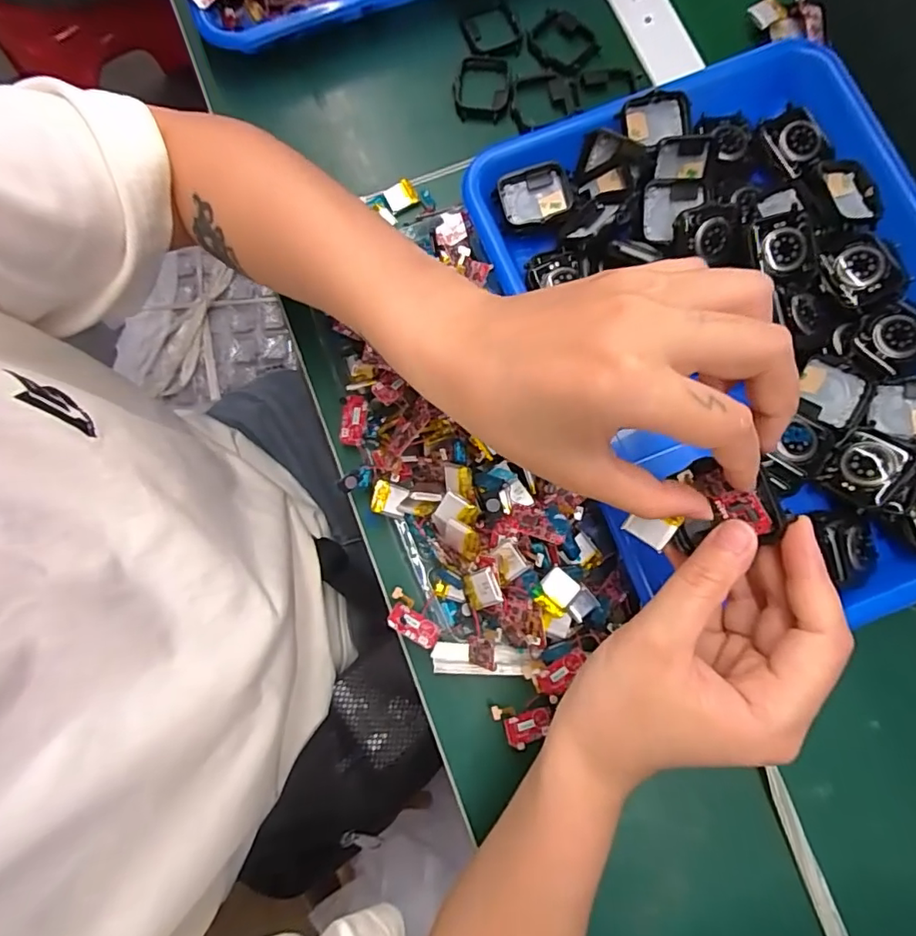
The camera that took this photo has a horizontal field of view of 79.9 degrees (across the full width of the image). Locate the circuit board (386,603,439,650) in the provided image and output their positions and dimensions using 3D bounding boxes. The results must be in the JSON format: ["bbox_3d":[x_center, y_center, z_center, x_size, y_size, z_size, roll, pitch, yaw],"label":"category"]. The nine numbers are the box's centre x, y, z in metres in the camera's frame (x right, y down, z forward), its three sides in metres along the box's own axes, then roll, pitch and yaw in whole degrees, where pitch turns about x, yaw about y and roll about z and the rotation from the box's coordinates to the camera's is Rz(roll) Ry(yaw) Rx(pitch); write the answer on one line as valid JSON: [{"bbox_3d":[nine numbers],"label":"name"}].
[{"bbox_3d":[-0.025,0.087,0.302,0.029,0.004,0.015,30,59,2],"label":"circuit board"}]

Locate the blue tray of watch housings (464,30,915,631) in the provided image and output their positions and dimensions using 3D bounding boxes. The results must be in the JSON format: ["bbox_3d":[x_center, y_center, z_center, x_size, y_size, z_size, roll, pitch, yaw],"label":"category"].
[{"bbox_3d":[0.169,-0.074,0.322,0.240,0.051,0.320,-22,80,-4],"label":"blue tray of watch housings"}]

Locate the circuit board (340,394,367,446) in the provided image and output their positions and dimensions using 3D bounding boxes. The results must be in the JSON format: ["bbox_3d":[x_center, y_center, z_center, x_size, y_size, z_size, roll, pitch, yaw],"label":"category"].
[{"bbox_3d":[-0.063,-0.028,0.328,0.016,0.008,0.029,-1,80,0],"label":"circuit board"}]

